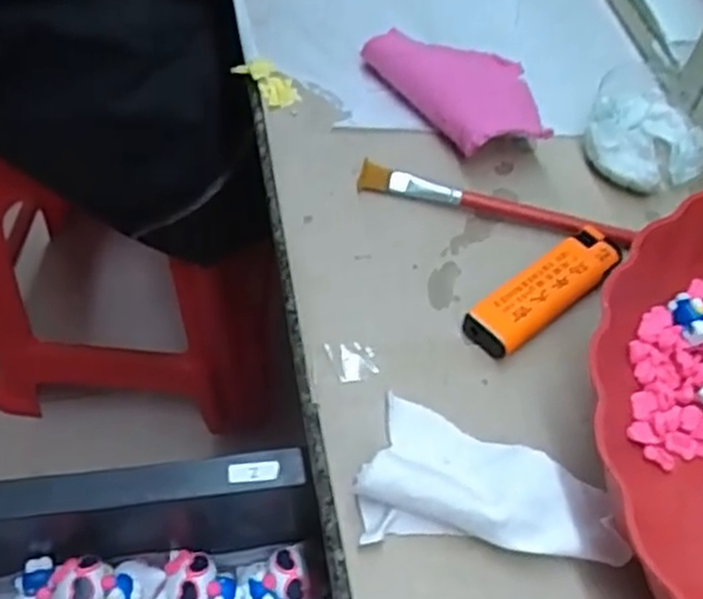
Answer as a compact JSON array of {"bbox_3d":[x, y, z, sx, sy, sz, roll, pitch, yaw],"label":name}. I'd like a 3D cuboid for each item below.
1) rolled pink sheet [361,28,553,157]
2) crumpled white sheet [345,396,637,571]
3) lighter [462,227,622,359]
[{"bbox_3d":[0.057,-0.110,0.396,0.055,0.026,0.101,-26,60,-21],"label":"rolled pink sheet"},{"bbox_3d":[0.048,0.061,0.273,0.088,0.022,0.053,5,54,0],"label":"crumpled white sheet"},{"bbox_3d":[0.083,-0.004,0.326,0.079,0.013,0.024,-34,63,-25],"label":"lighter"}]

